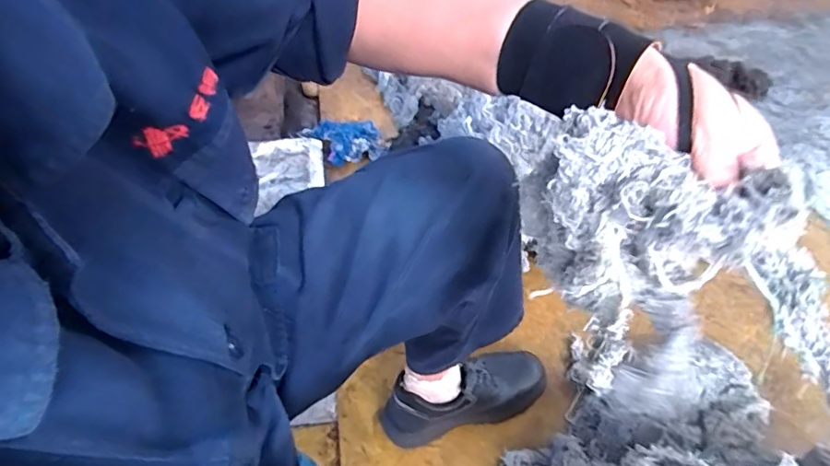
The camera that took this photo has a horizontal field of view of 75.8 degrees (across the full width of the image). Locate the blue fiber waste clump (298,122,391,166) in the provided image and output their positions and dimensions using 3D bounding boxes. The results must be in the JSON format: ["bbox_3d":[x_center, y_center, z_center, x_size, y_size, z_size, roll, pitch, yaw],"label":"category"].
[{"bbox_3d":[-0.180,-0.222,1.276,0.207,0.056,0.094,4,48,5],"label":"blue fiber waste clump"}]

